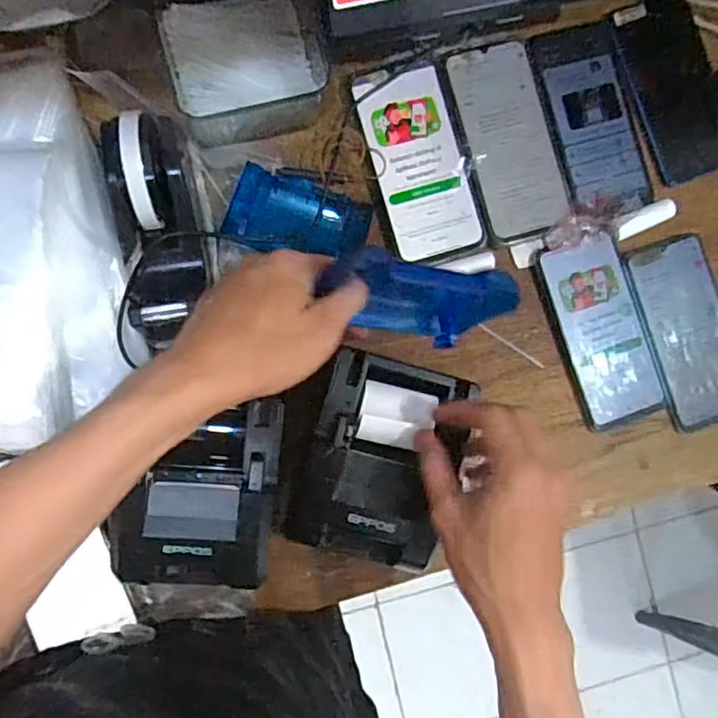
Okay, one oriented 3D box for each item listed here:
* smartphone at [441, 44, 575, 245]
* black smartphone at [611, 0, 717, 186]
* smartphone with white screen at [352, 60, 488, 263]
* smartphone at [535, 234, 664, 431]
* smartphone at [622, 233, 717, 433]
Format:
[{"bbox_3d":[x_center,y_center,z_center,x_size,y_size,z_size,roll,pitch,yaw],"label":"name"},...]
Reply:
[{"bbox_3d":[0.133,-0.190,0.528,0.084,0.012,0.166,-15,89,-7],"label":"smartphone"},{"bbox_3d":[0.283,-0.241,0.545,0.076,0.009,0.158,-22,90,-7],"label":"black smartphone"},{"bbox_3d":[0.050,-0.167,0.518,0.080,0.008,0.162,-17,89,-7],"label":"smartphone with white screen"},{"bbox_3d":[0.214,-0.024,0.536,0.077,0.016,0.160,-19,90,-7],"label":"smartphone"},{"bbox_3d":[0.294,-0.022,0.548,0.081,0.009,0.169,-21,90,-7],"label":"smartphone"}]

